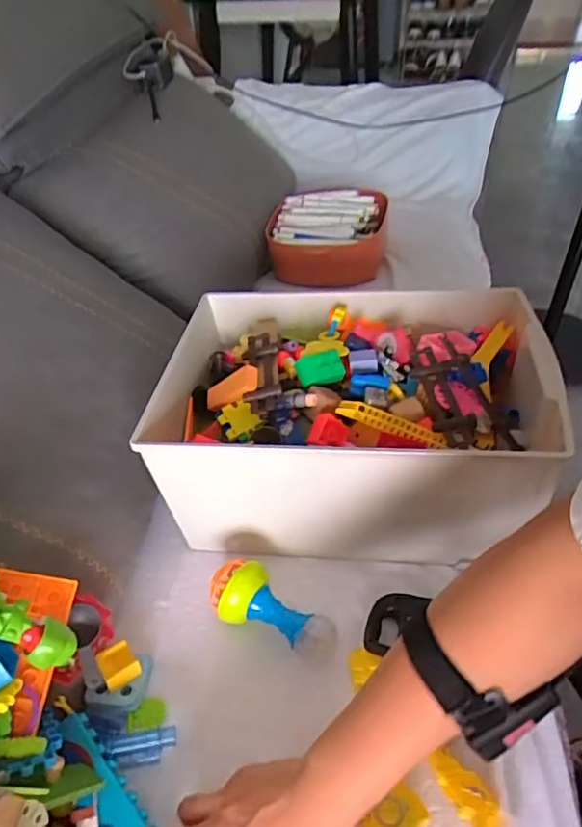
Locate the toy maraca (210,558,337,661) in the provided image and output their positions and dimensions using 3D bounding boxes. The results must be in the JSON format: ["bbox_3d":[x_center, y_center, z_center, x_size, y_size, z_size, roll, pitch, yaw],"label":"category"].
[{"bbox_3d":[-0.021,0.191,0.566,0.135,0.050,0.061,17,45,21],"label":"toy maraca"}]

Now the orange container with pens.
[{"bbox_3d":[0.075,-0.351,1.153,0.219,0.115,0.241,4,41,7],"label":"orange container with pens"}]

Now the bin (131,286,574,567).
[{"bbox_3d":[0.062,0.001,0.675,0.428,0.164,0.291,3,41,6],"label":"bin"}]

